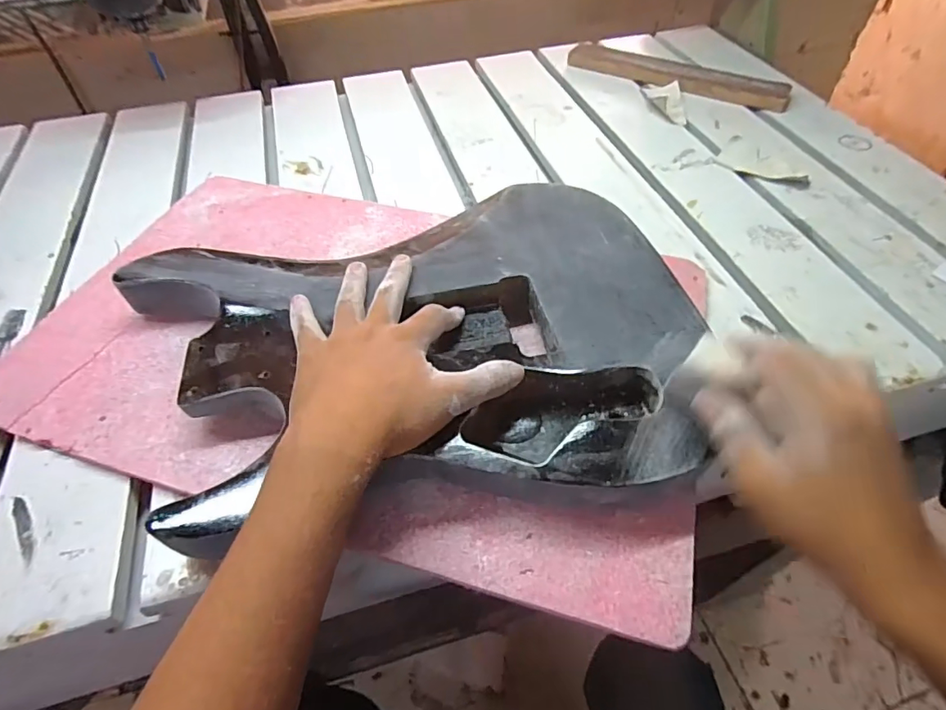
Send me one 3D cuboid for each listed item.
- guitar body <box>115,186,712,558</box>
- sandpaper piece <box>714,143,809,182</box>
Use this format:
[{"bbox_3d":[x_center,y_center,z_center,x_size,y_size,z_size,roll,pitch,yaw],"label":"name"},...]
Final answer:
[{"bbox_3d":[-0.050,-0.010,0.386,0.407,0.043,0.281,-6,52,-4],"label":"guitar body"},{"bbox_3d":[0.331,-0.221,0.581,0.093,0.012,0.052,24,56,19],"label":"sandpaper piece"}]

